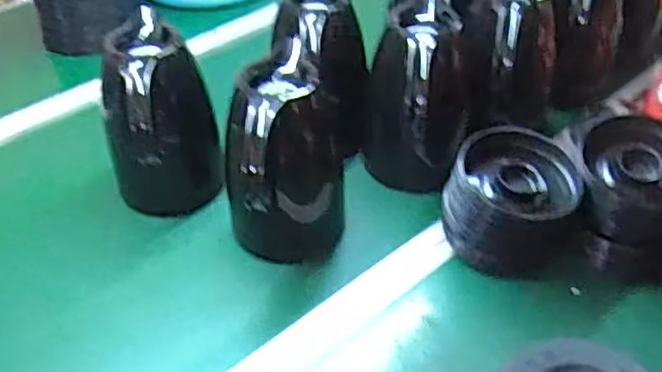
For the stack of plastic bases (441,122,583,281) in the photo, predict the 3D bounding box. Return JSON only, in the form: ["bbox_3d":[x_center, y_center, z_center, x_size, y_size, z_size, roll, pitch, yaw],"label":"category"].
[{"bbox_3d":[0.186,0.017,0.726,0.123,0.106,0.107,-13,42,-13],"label":"stack of plastic bases"}]

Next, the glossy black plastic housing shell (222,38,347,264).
[{"bbox_3d":[-0.046,-0.017,0.714,0.121,0.194,0.102,-3,41,-2],"label":"glossy black plastic housing shell"}]

